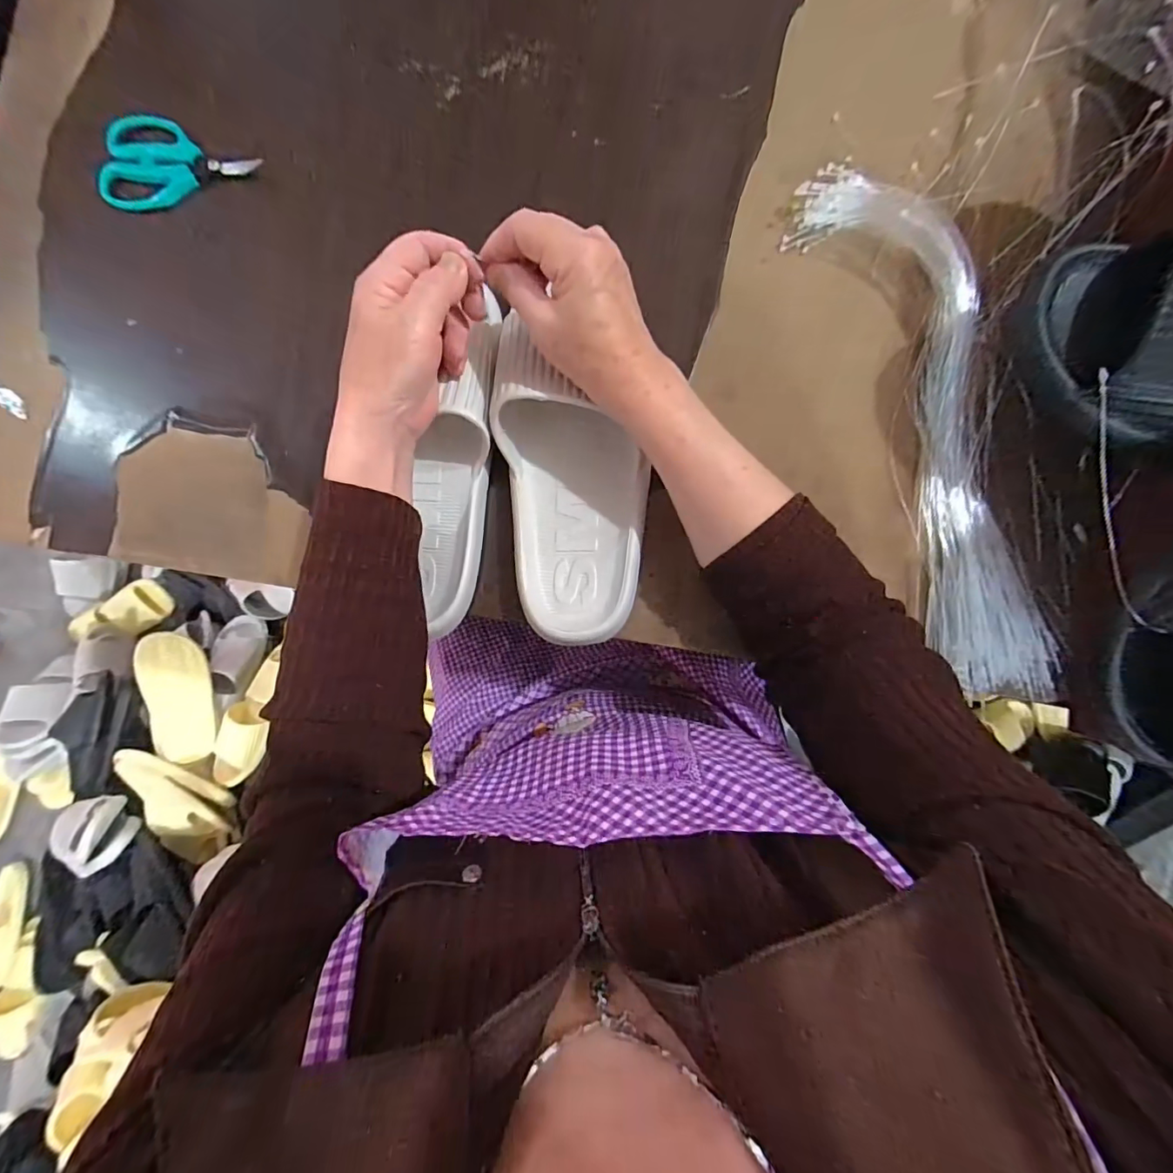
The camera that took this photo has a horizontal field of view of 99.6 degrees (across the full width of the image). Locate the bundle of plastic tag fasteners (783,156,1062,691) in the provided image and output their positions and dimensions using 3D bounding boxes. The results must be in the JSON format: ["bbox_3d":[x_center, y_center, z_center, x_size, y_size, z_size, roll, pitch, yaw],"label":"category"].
[{"bbox_3d":[0.261,-0.120,0.362,0.109,0.025,0.404,-18,85,3],"label":"bundle of plastic tag fasteners"}]

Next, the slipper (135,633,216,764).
[{"bbox_3d":[-0.819,0.218,1.001,0.104,0.078,0.246,-11,88,-29],"label":"slipper"}]

